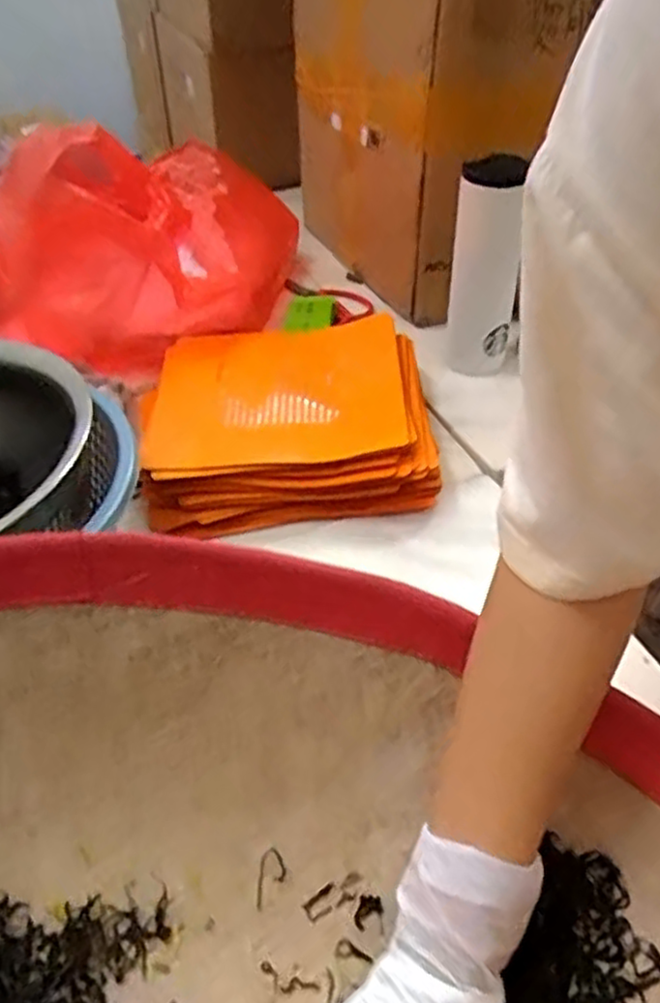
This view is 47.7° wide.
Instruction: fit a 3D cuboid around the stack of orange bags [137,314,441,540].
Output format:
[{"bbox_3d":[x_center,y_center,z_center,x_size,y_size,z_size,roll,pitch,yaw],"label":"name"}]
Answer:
[{"bbox_3d":[-0.047,-0.085,0.754,0.282,0.076,0.269,-8,44,-7],"label":"stack of orange bags"}]

